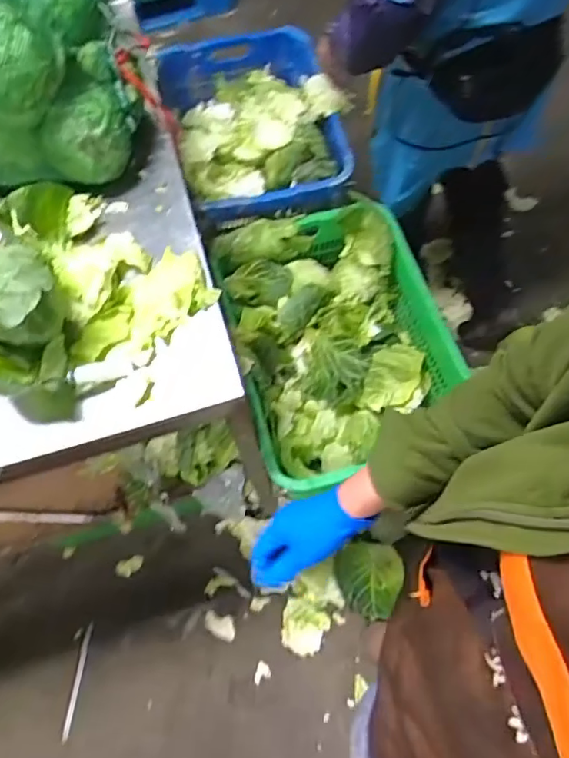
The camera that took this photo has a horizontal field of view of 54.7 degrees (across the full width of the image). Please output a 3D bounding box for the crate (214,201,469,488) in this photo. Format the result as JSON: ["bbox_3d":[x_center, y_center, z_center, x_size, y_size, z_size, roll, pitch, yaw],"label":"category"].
[{"bbox_3d":[0.096,-0.083,1.175,0.401,0.241,0.605,-15,63,-4],"label":"crate"}]

